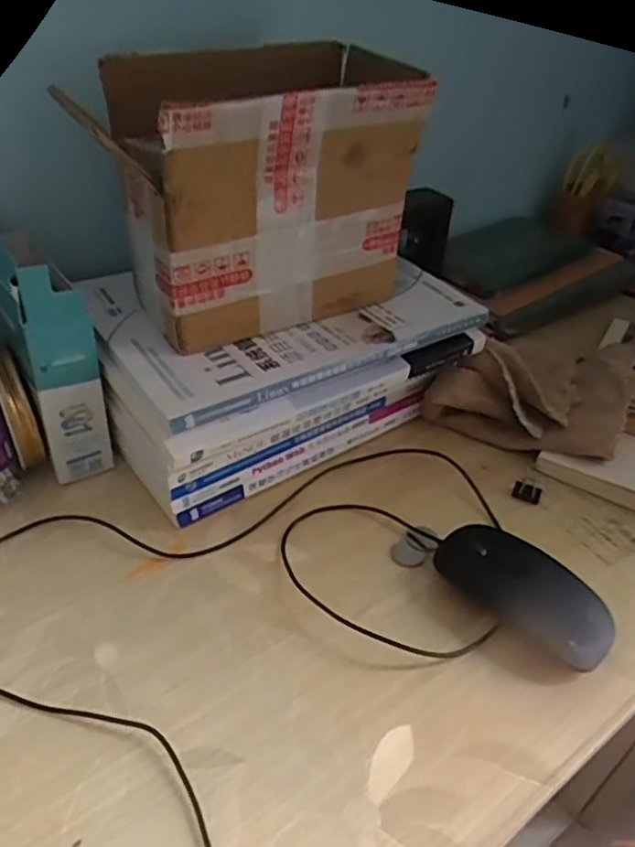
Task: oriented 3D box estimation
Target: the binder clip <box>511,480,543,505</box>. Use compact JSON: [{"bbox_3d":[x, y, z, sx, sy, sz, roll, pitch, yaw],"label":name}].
[{"bbox_3d":[0.154,0.051,0.472,0.020,0.009,0.010,22,42,22],"label":"binder clip"}]

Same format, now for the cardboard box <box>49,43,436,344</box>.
[{"bbox_3d":[-0.035,-0.153,0.414,0.192,0.168,0.111,-17,44,-23],"label":"cardboard box"}]

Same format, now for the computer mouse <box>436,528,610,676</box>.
[{"bbox_3d":[0.126,0.104,0.396,0.109,0.028,0.051,31,47,29],"label":"computer mouse"}]

